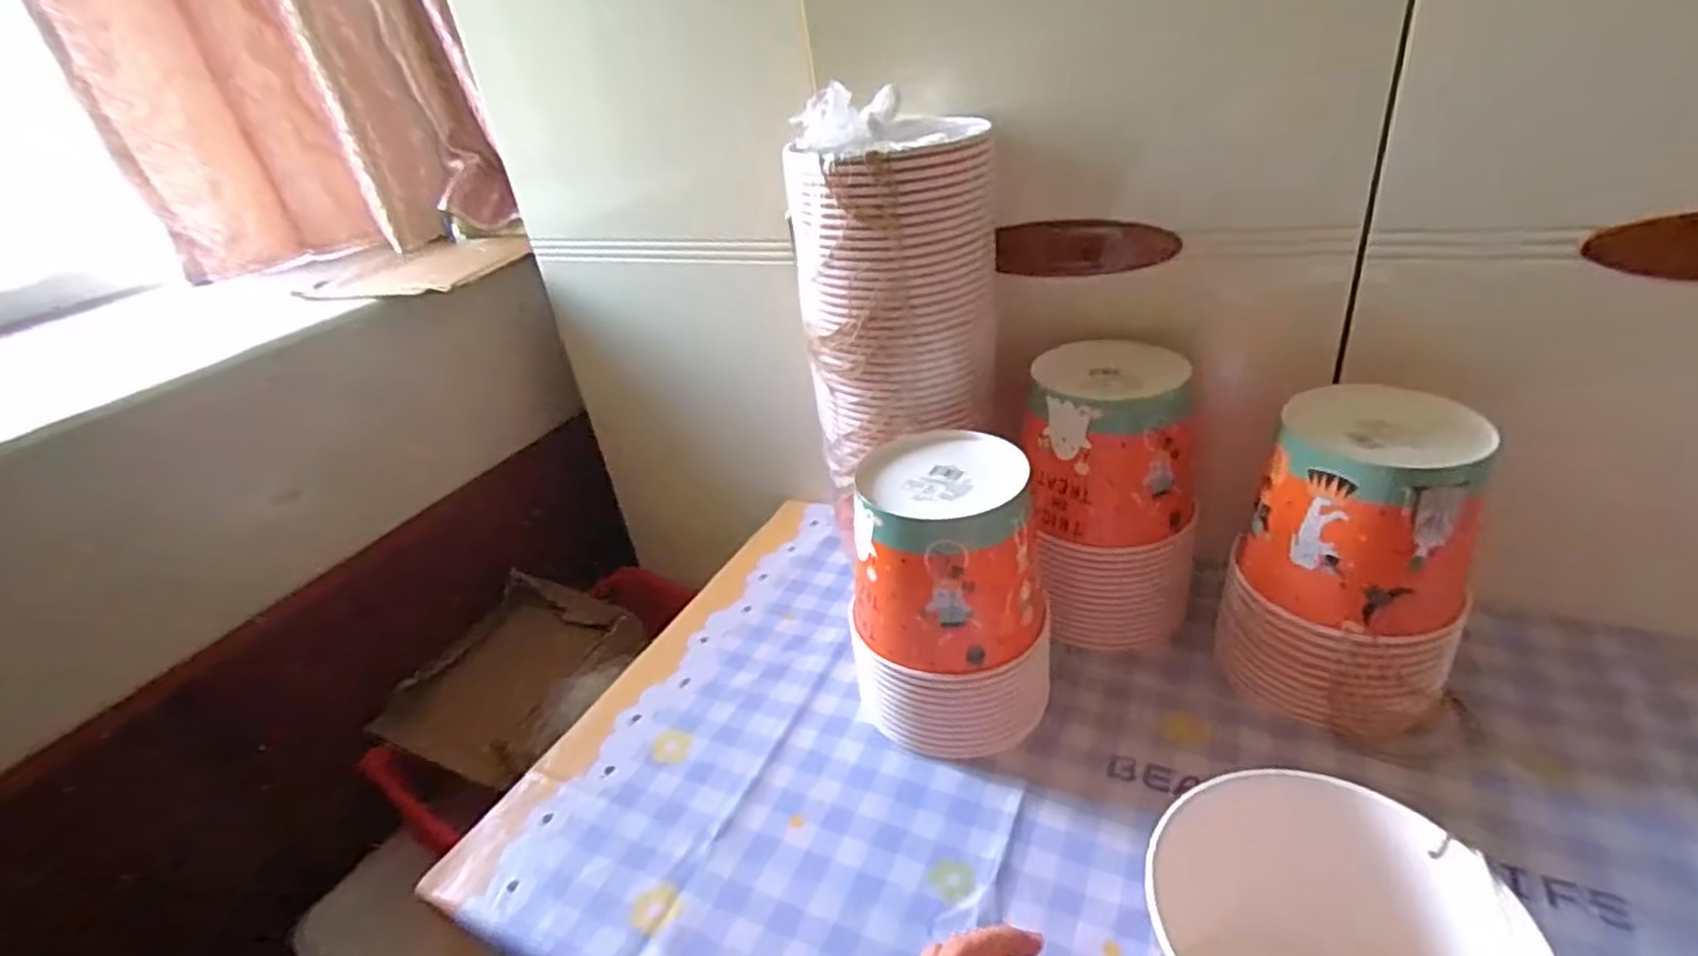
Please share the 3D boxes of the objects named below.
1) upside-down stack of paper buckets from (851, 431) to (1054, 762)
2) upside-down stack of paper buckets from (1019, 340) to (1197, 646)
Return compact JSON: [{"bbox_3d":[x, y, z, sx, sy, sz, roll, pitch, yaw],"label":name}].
[{"bbox_3d":[0.081,0.095,0.619,0.150,0.218,0.141,-1,31,11],"label":"upside-down stack of paper buckets"},{"bbox_3d":[0.233,0.018,0.698,0.146,0.244,0.137,-1,31,11],"label":"upside-down stack of paper buckets"}]

